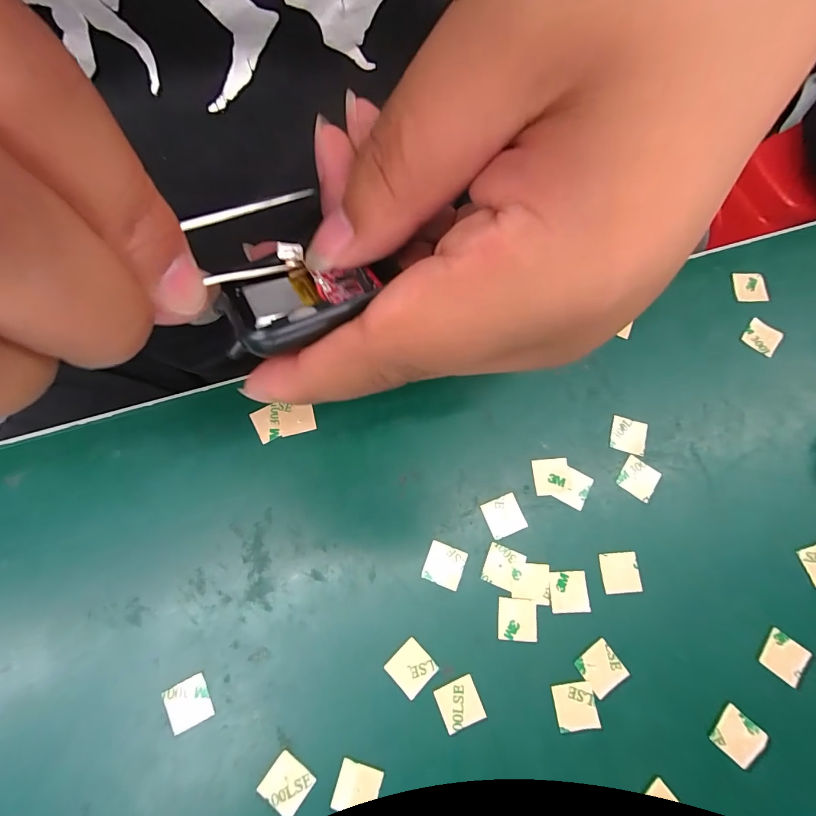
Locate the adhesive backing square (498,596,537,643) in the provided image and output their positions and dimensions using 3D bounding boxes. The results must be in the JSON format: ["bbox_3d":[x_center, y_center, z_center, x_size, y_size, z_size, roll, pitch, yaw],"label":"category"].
[{"bbox_3d":[0.043,0.084,0.154,0.015,0.004,0.015,5,75,2],"label":"adhesive backing square"}]

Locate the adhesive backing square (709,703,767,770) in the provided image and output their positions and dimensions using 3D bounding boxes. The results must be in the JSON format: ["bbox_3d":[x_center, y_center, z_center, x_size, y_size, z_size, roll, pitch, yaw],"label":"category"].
[{"bbox_3d":[0.123,0.123,0.145,0.016,0.004,0.016,38,77,14],"label":"adhesive backing square"}]

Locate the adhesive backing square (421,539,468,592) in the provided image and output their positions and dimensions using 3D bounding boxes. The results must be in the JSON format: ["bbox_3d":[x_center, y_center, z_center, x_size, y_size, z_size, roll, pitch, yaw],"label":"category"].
[{"bbox_3d":[0.015,0.064,0.159,0.015,0.004,0.015,20,76,4],"label":"adhesive backing square"}]

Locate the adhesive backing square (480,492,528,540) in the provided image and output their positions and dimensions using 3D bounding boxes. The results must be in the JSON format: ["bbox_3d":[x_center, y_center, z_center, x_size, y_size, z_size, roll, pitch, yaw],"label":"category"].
[{"bbox_3d":[0.040,0.046,0.164,0.015,0.004,0.015,-22,77,-3],"label":"adhesive backing square"}]

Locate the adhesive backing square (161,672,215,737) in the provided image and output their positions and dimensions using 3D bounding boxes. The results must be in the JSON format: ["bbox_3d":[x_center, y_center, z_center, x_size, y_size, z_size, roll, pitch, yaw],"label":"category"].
[{"bbox_3d":[-0.082,0.110,0.144,0.015,0.004,0.016,-26,80,-11],"label":"adhesive backing square"}]

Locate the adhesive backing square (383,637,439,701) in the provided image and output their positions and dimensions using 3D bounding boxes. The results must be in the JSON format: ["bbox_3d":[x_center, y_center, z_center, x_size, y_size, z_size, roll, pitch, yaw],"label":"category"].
[{"bbox_3d":[0.001,0.100,0.149,0.015,0.004,0.015,43,79,13],"label":"adhesive backing square"}]

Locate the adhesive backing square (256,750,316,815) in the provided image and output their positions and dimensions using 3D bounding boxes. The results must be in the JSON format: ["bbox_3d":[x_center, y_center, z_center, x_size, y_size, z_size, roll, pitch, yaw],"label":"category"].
[{"bbox_3d":[-0.044,0.135,0.139,0.015,0.004,0.016,37,79,9],"label":"adhesive backing square"}]

